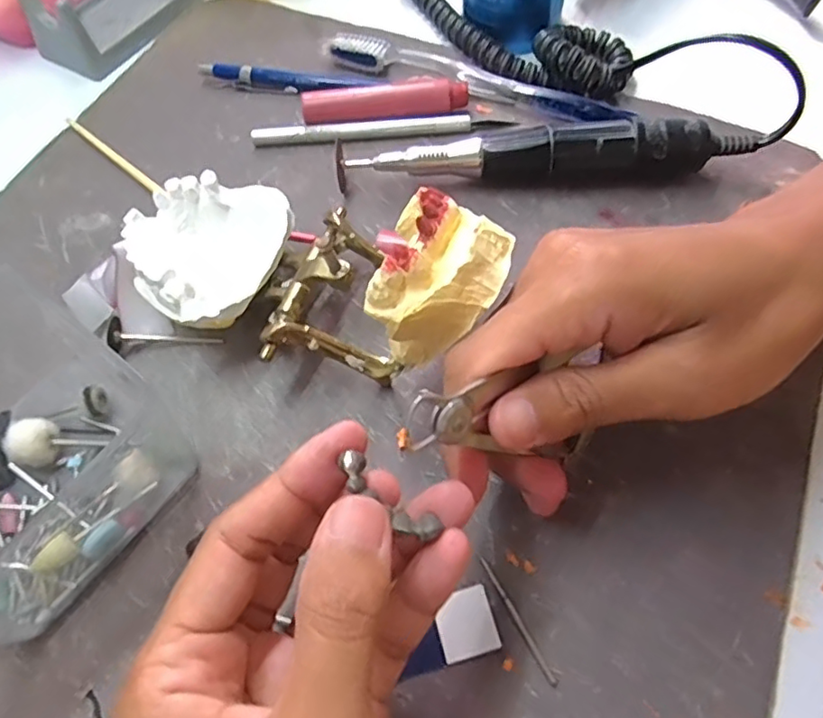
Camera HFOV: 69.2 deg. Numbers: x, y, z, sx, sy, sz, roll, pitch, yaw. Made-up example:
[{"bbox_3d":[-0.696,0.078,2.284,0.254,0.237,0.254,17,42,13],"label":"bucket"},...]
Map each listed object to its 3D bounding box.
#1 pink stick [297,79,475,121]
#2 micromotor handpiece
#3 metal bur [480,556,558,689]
[{"bbox_3d":[-0.014,-0.135,0.315,0.086,0.017,0.013,-5,62,0],"label":"pink stick"},{"bbox_3d":[0.066,-0.099,0.286,0.184,0.030,0.020,1,62,3],"label":"micromotor handpiece"},{"bbox_3d":[0.036,0.089,0.203,0.004,0.004,0.045,-27,64,-11],"label":"metal bur"}]

